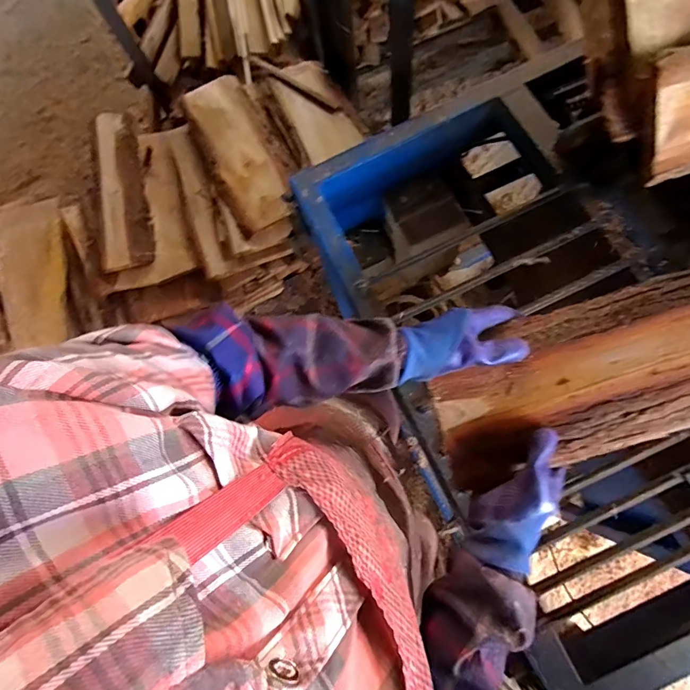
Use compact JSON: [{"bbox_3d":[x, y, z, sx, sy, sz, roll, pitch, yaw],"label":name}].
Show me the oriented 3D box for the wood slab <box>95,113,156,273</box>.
[{"bbox_3d":[-0.615,-0.441,1.110,0.132,0.054,0.502,-14,74,-3],"label":"wood slab"}]

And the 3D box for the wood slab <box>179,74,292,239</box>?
[{"bbox_3d":[-0.285,-0.526,1.085,0.172,0.034,0.512,-25,75,-6],"label":"wood slab"}]

